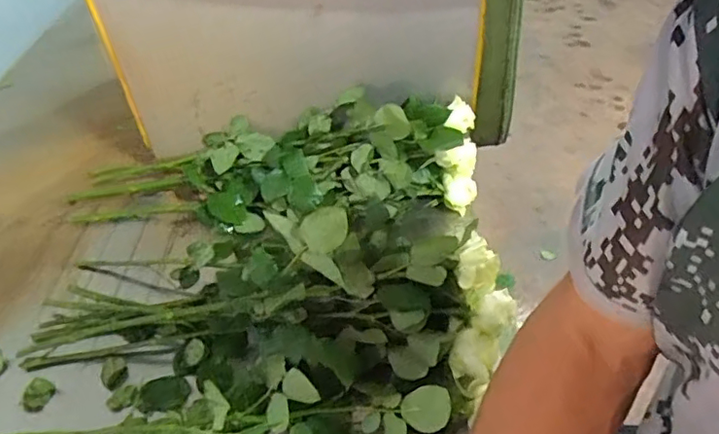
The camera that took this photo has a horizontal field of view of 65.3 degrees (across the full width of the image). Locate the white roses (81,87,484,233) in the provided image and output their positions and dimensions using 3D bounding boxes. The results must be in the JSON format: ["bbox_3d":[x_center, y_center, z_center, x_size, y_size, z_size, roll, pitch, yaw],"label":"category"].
[{"bbox_3d":[-0.147,-0.083,0.824,0.616,0.138,0.154,-2,44,2],"label":"white roses"}]

